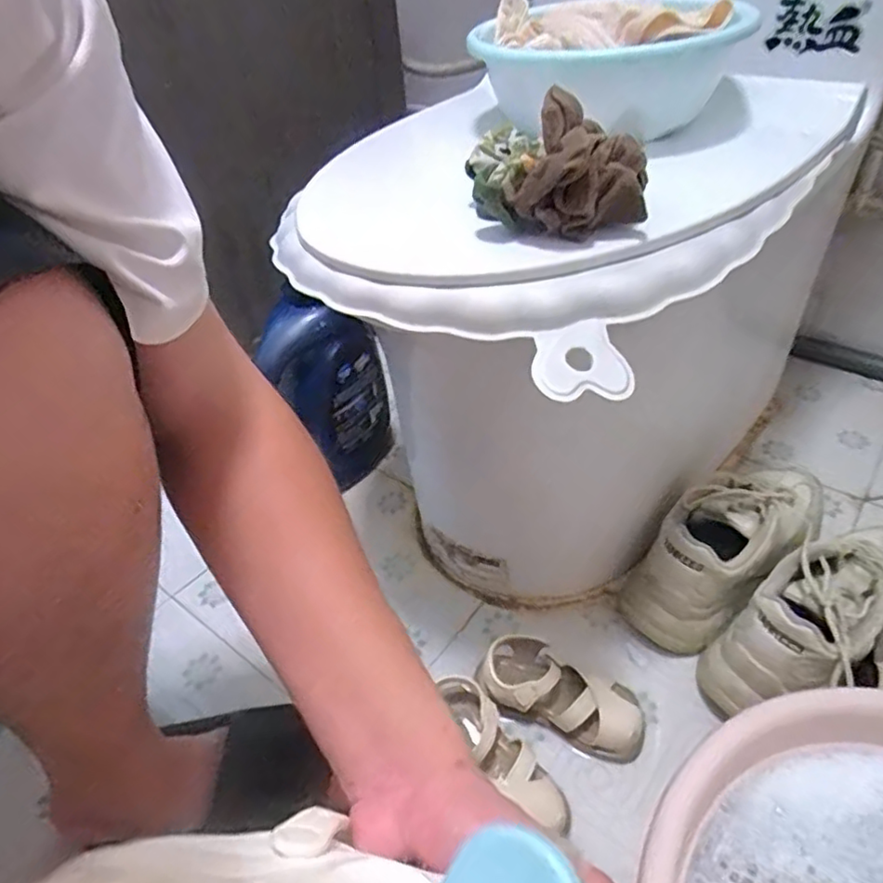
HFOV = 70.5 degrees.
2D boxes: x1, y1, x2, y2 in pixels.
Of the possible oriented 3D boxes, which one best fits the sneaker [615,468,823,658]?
[{"bbox_3d":[0.313,0.103,0.666,0.272,0.117,0.098,-29,45,-26],"label":"sneaker"}]

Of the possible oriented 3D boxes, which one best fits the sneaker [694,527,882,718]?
[{"bbox_3d":[0.371,0.160,0.594,0.275,0.114,0.092,-25,43,-22],"label":"sneaker"}]

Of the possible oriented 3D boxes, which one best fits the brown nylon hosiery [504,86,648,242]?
[{"bbox_3d":[0.083,-0.159,0.369,0.070,0.067,0.052,21,46,28],"label":"brown nylon hosiery"}]

